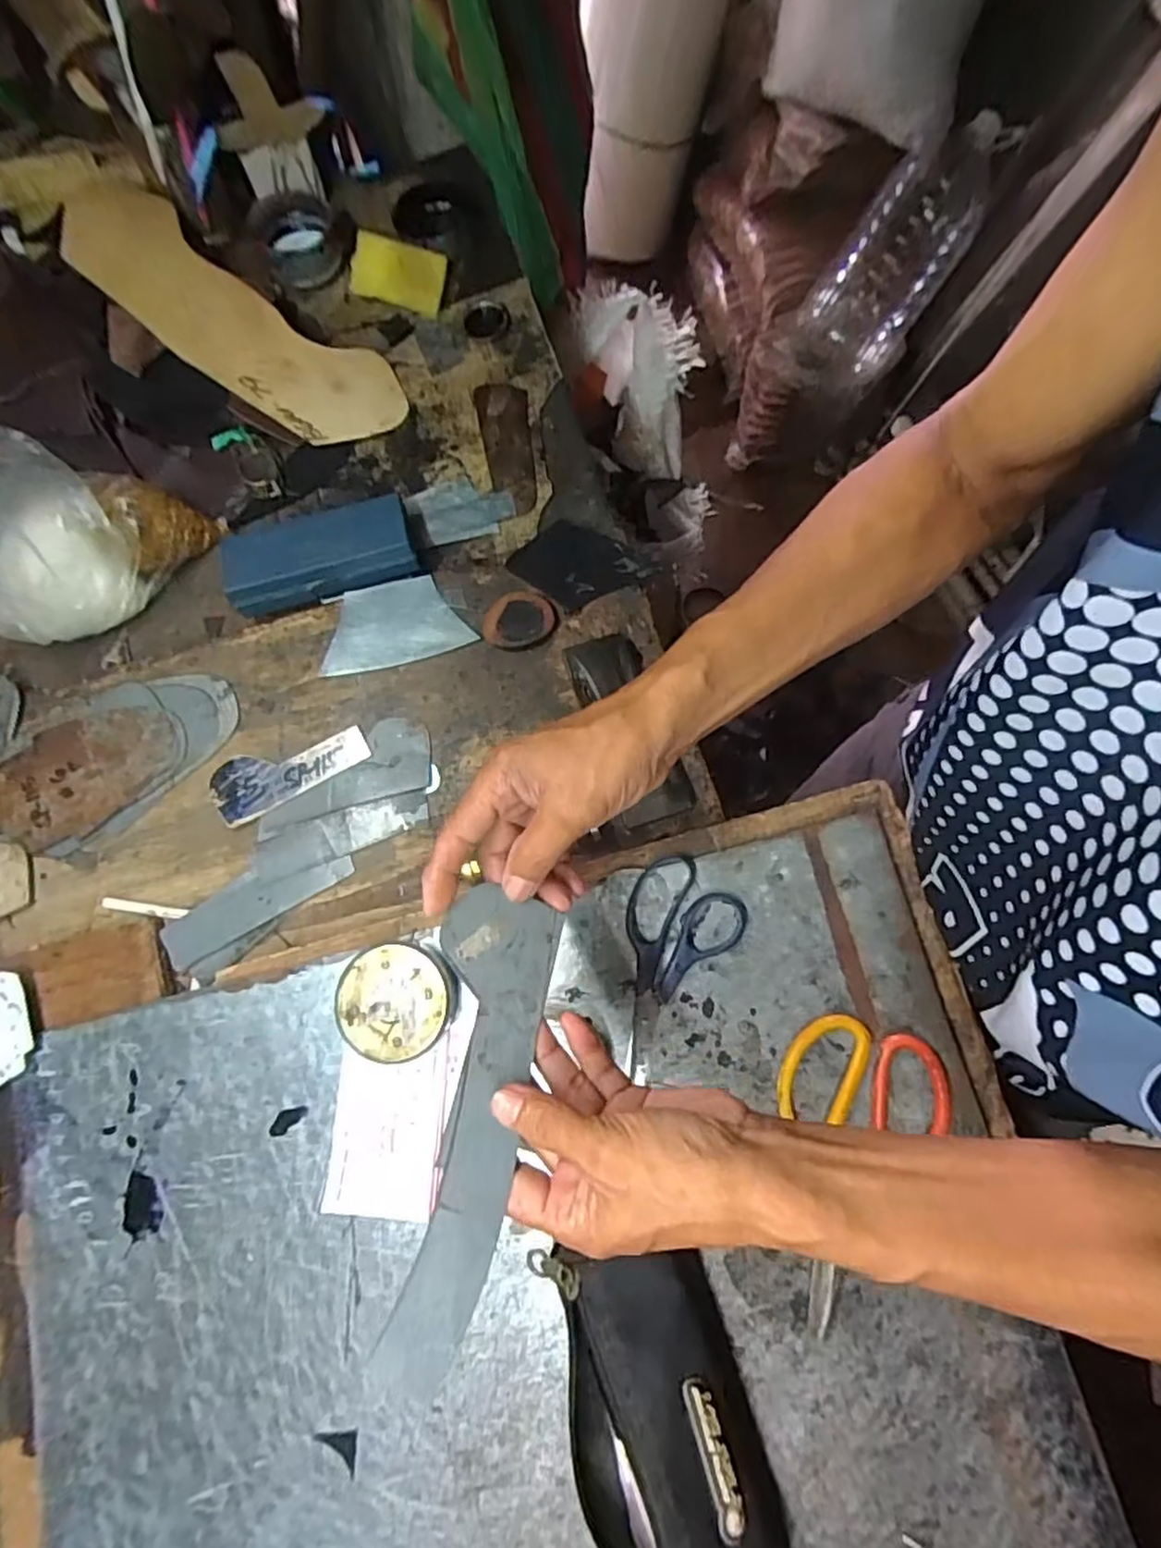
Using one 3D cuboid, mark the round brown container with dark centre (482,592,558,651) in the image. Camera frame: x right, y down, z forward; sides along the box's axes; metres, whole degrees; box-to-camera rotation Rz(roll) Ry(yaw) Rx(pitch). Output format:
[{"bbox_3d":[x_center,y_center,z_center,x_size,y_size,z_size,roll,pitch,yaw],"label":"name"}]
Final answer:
[{"bbox_3d":[-0.049,-0.123,0.544,0.059,0.015,0.047,-23,75,-6],"label":"round brown container with dark centre"}]

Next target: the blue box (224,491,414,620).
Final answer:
[{"bbox_3d":[-0.215,-0.183,0.562,0.155,0.035,0.069,-13,75,-3],"label":"blue box"}]

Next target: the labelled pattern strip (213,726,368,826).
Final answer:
[{"bbox_3d":[-0.232,-0.007,0.536,0.124,0.004,0.050,-28,75,-3],"label":"labelled pattern strip"}]

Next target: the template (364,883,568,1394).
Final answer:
[{"bbox_3d":[-0.054,0.155,0.313,0.055,0.006,0.202,15,64,-7],"label":"template"}]

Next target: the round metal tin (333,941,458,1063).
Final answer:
[{"bbox_3d":[-0.124,0.155,0.466,0.080,0.030,0.073,0,77,-1],"label":"round metal tin"}]

